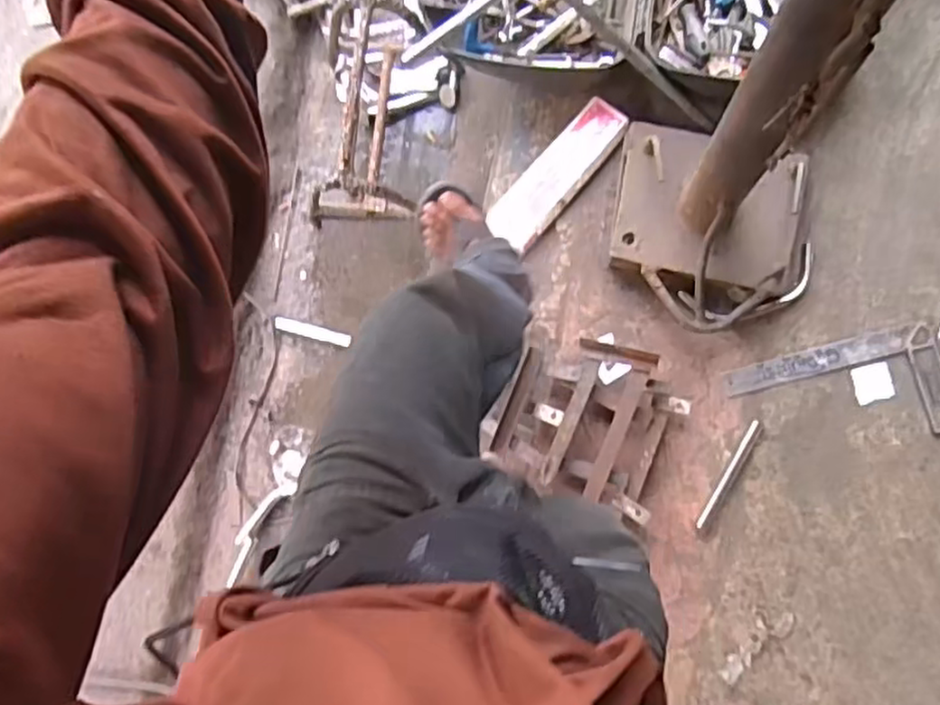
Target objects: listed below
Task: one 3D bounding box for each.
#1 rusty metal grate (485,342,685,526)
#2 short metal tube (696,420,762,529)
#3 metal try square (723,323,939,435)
[{"bbox_3d":[0.208,0.116,1.229,0.282,0.074,0.263,20,88,9],"label":"rusty metal grate"},{"bbox_3d":[0.453,0.214,1.234,0.020,0.008,0.208,29,90,9],"label":"short metal tube"},{"bbox_3d":[0.635,0.076,1.206,0.344,0.020,0.181,-14,84,6],"label":"metal try square"}]

